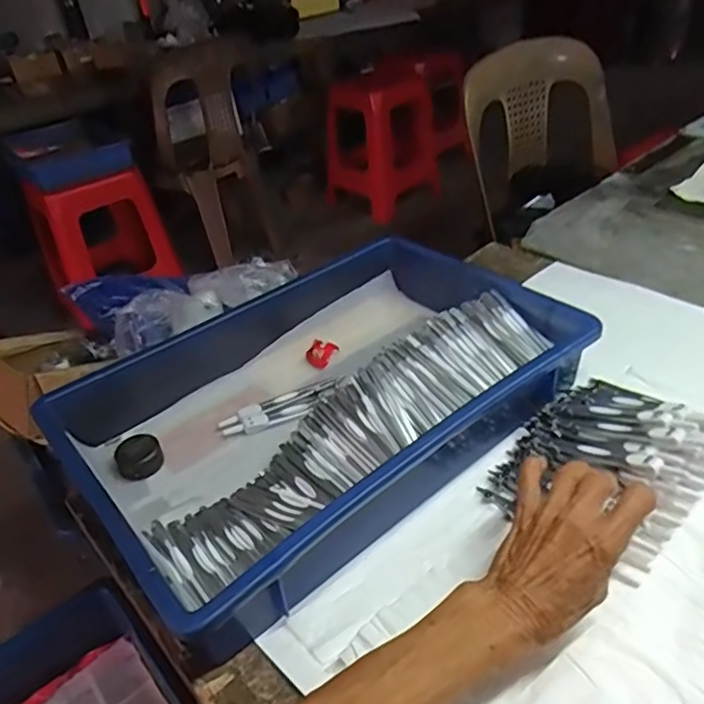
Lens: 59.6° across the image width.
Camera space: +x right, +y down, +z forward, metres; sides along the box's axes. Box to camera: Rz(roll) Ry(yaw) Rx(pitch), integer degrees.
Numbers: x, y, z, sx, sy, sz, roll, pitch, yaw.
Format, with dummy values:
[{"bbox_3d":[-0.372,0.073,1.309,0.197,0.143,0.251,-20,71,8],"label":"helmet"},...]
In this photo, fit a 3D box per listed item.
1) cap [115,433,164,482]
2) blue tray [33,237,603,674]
[{"bbox_3d":[-0.182,0.092,0.529,0.037,0.024,0.033,-22,39,-21],"label":"cap"},{"bbox_3d":[-0.019,0.034,0.544,0.406,0.073,0.273,-30,42,-29],"label":"blue tray"}]

